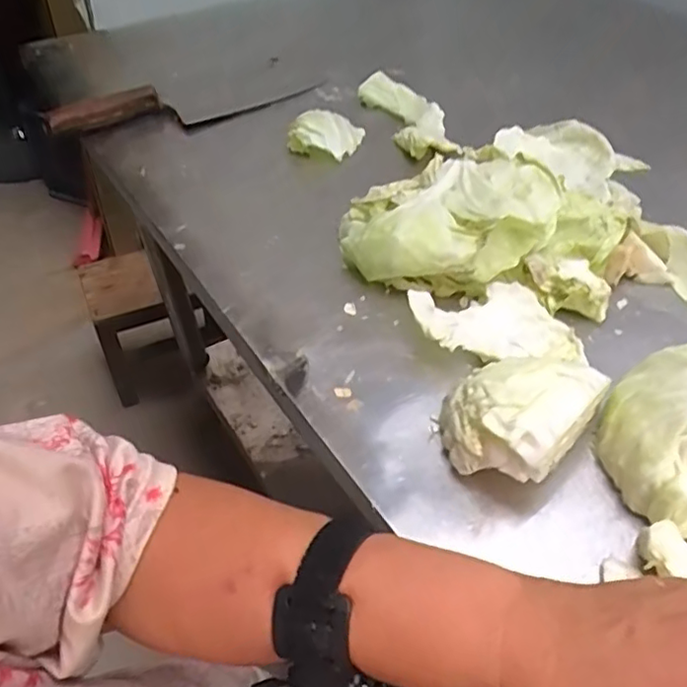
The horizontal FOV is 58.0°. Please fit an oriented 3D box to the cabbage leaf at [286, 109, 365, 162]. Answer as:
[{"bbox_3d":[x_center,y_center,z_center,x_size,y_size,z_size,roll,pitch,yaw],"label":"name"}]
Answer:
[{"bbox_3d":[-0.015,-0.222,0.644,0.064,0.026,0.075,12,45,11],"label":"cabbage leaf"}]

